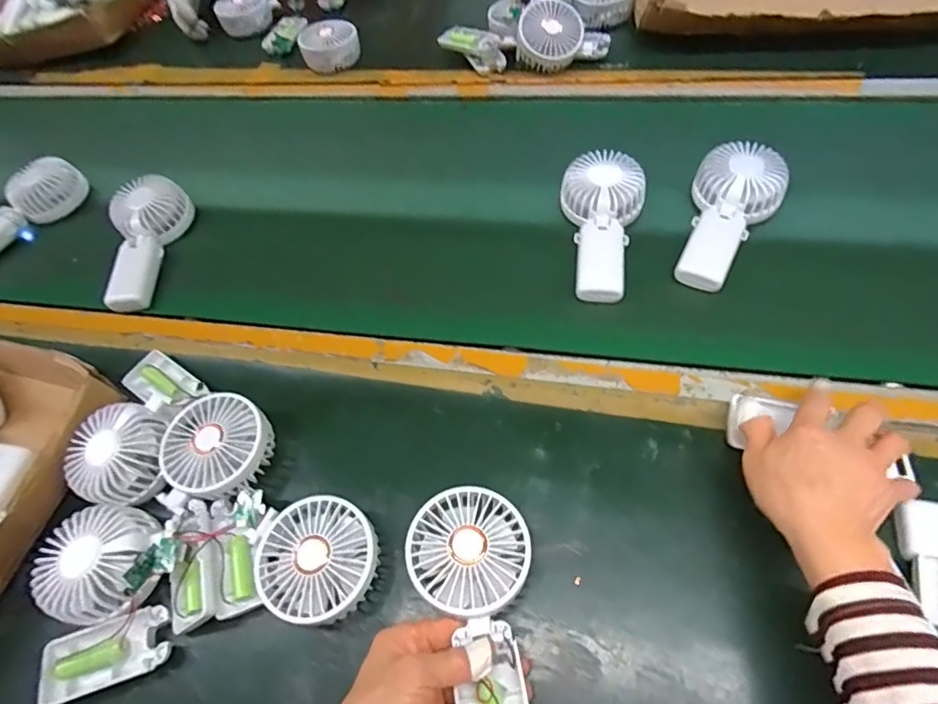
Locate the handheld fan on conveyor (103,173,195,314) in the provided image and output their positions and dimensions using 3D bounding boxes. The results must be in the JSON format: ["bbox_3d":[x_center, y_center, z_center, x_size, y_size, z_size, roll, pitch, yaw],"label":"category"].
[{"bbox_3d":[-0.384,-0.125,0.624,0.078,0.039,0.164,2,72,6],"label":"handheld fan on conveyor"}]

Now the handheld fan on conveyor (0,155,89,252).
[{"bbox_3d":[-0.568,-0.175,0.669,0.061,0.043,0.180,32,66,25],"label":"handheld fan on conveyor"}]

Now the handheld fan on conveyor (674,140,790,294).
[{"bbox_3d":[0.257,-0.136,0.536,0.083,0.052,0.163,22,62,20],"label":"handheld fan on conveyor"}]

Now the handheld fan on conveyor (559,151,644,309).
[{"bbox_3d":[0.130,-0.129,0.550,0.086,0.051,0.173,9,58,13],"label":"handheld fan on conveyor"}]

